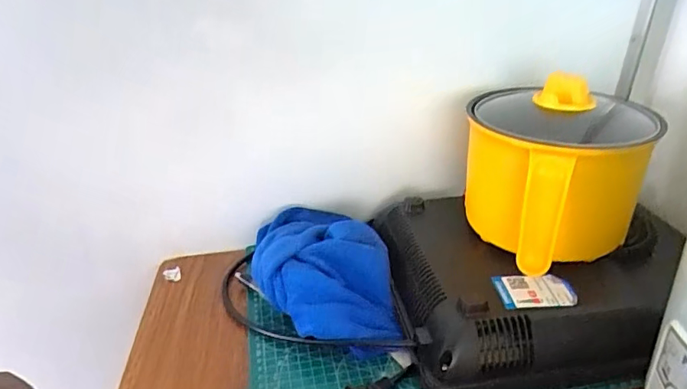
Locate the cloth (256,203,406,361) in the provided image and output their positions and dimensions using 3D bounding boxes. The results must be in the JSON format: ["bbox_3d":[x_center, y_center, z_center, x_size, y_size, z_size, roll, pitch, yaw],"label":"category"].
[{"bbox_3d":[-0.025,0.079,0.531,0.131,0.070,0.199,-6,27,-6],"label":"cloth"}]

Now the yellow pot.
[{"bbox_3d":[0.204,-0.025,0.512,0.159,0.148,0.220,6,28,18],"label":"yellow pot"}]

